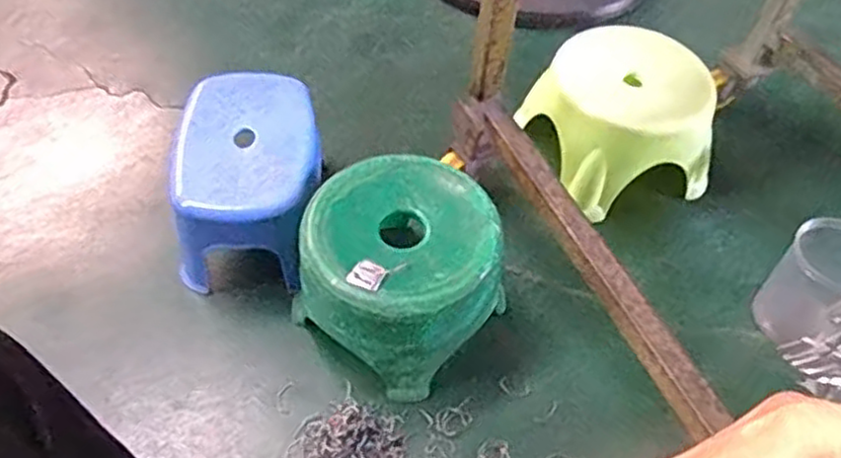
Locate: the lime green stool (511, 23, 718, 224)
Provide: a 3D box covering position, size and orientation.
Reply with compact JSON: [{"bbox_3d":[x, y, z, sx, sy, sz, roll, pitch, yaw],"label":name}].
[{"bbox_3d":[0.278,-0.155,1.010,0.207,0.154,0.216,-11,53,-12],"label":"lime green stool"}]

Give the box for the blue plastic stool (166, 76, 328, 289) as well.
[{"bbox_3d":[-0.211,-0.052,0.902,0.174,0.155,0.243,-2,52,-5],"label":"blue plastic stool"}]

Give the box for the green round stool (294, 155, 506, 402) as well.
[{"bbox_3d":[-0.023,0.046,0.805,0.195,0.149,0.203,2,51,-2],"label":"green round stool"}]

